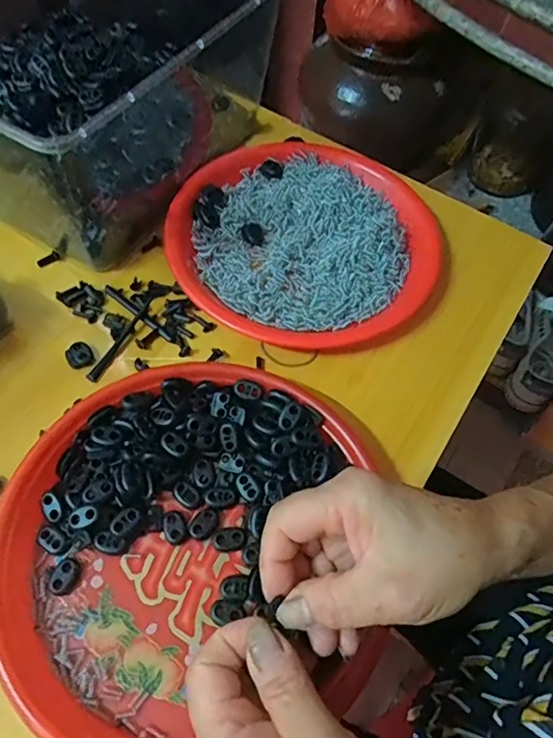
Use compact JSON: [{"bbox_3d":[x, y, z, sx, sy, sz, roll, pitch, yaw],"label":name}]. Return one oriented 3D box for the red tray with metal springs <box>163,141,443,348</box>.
[{"bbox_3d":[0.024,-0.115,0.460,0.222,0.019,0.222,13,60,5],"label":"red tray with metal springs"}]

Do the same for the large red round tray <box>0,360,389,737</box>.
[{"bbox_3d":[-0.055,0.104,0.328,0.218,0.030,0.229,1,59,-2],"label":"large red round tray"}]

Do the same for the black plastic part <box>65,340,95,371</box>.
[{"bbox_3d":[-0.148,-0.011,0.400,0.019,0.006,0.022,-27,64,-17],"label":"black plastic part"}]

